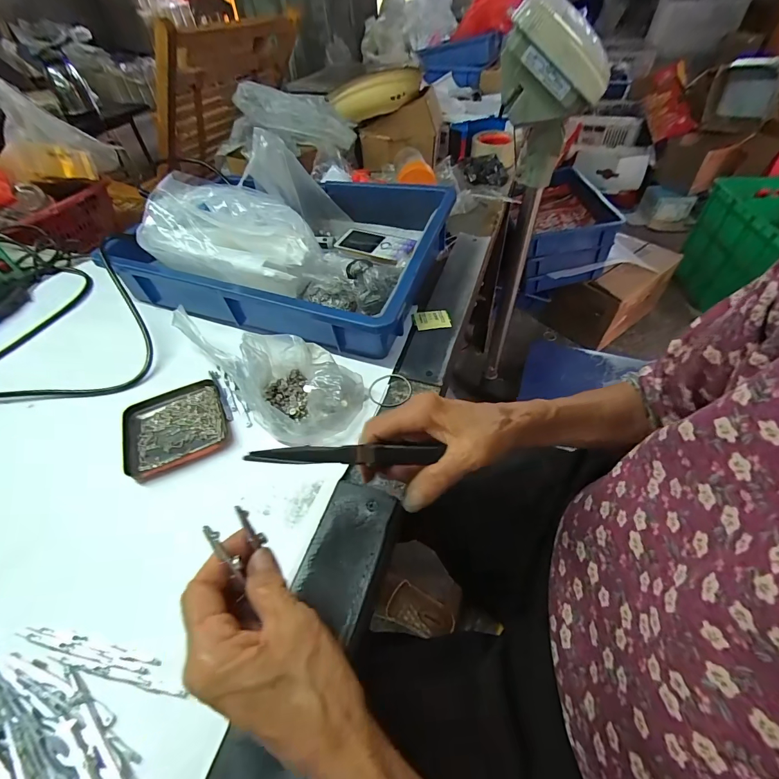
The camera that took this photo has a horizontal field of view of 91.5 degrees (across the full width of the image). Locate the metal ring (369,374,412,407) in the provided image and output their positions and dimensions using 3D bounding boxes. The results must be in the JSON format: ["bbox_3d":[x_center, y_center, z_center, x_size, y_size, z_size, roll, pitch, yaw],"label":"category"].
[{"bbox_3d":[-0.002,0.000,0.418,0.048,0.007,0.043,-37,52,-26],"label":"metal ring"}]

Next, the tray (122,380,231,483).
[{"bbox_3d":[-0.223,0.040,0.394,0.097,0.012,0.103,-23,50,-16],"label":"tray"}]

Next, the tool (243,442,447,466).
[{"bbox_3d":[-0.022,0.038,0.228,0.118,0.011,0.015,3,42,-27],"label":"tool"}]

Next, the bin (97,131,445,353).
[{"bbox_3d":[-0.145,-0.210,0.518,0.414,0.143,0.289,14,51,15],"label":"bin"}]

